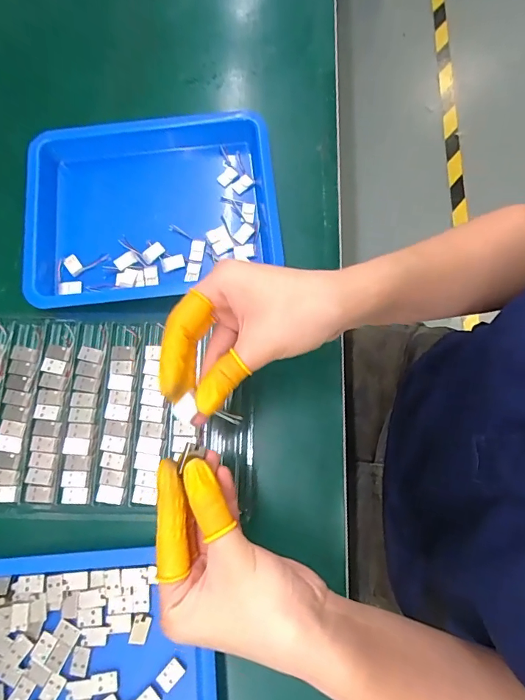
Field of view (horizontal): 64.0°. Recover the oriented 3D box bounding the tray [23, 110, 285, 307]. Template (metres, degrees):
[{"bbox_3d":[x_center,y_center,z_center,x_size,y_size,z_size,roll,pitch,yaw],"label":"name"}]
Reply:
[{"bbox_3d":[-0.101,-0.126,0.374,0.221,0.027,0.167,-9,75,-2],"label":"tray"}]

